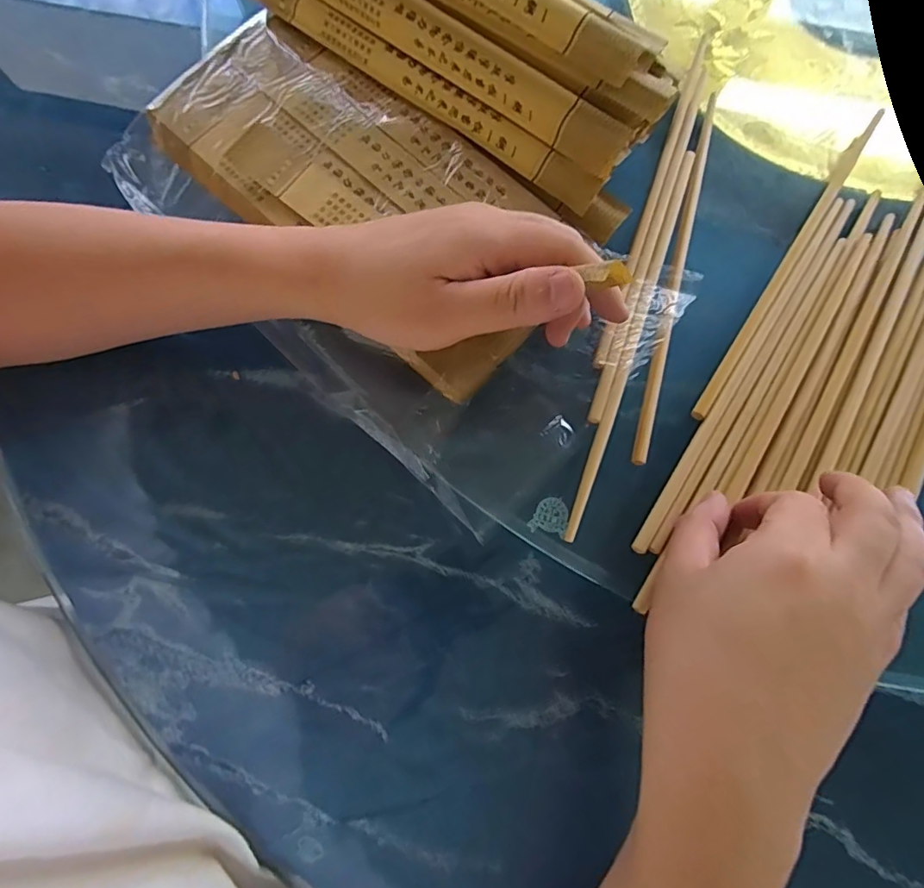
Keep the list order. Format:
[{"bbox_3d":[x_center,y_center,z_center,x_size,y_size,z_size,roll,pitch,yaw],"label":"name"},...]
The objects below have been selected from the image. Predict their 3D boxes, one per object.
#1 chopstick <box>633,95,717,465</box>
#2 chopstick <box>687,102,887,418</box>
[{"bbox_3d":[0.132,-0.107,0.311,0.012,0.008,0.250,17,76,3],"label":"chopstick"},{"bbox_3d":[0.204,-0.117,0.315,0.009,0.004,0.253,34,77,7],"label":"chopstick"}]

